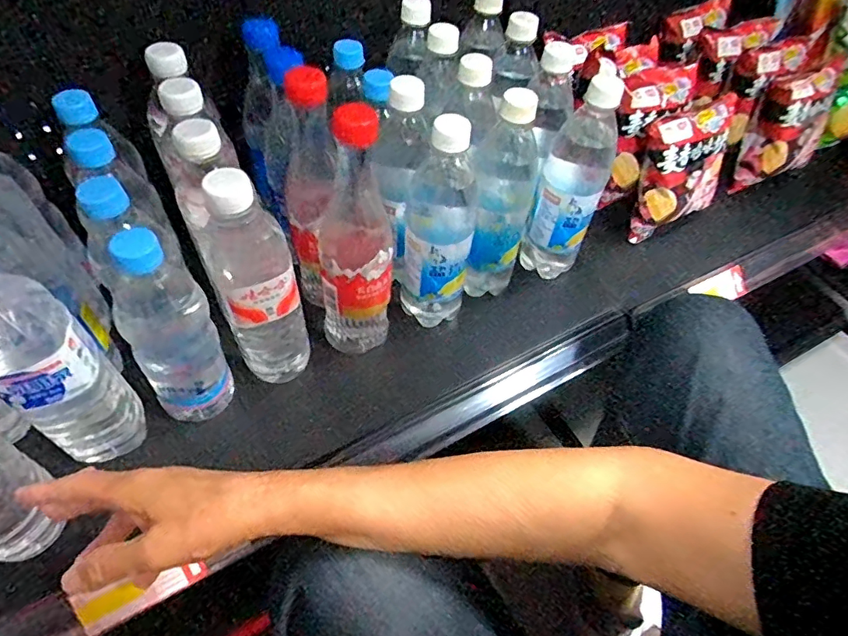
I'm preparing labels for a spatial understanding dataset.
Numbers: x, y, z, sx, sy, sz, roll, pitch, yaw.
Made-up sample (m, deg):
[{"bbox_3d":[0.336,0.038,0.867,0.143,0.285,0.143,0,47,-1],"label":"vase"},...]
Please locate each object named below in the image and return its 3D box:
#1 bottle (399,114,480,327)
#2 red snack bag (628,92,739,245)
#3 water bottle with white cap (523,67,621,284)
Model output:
[{"bbox_3d":[0.015,-0.084,0.499,0.068,0.226,0.064,9,52,2],"label":"bottle"},{"bbox_3d":[0.321,-0.181,0.638,0.116,0.144,0.057,-19,57,-19],"label":"red snack bag"},{"bbox_3d":[0.156,-0.139,0.553,0.064,0.237,0.055,17,53,8],"label":"water bottle with white cap"}]

